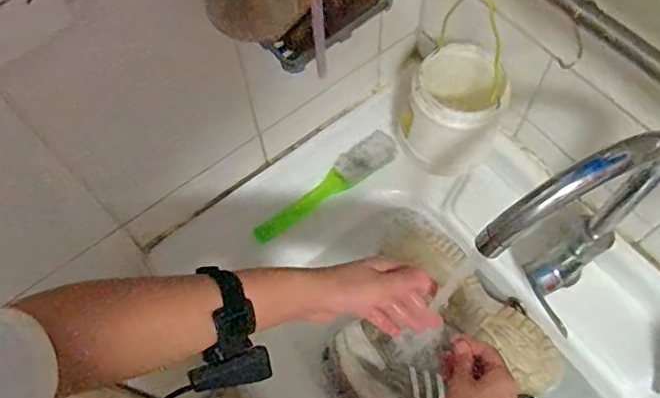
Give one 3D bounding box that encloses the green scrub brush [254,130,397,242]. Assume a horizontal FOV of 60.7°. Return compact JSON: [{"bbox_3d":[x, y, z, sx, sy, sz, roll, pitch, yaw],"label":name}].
[{"bbox_3d":[-0.005,-0.017,0.807,0.244,0.042,0.048,-34,67,-14],"label":"green scrub brush"}]

